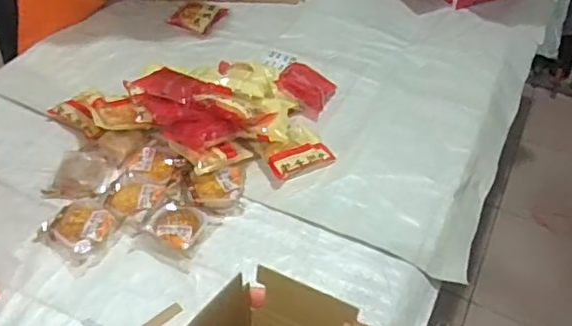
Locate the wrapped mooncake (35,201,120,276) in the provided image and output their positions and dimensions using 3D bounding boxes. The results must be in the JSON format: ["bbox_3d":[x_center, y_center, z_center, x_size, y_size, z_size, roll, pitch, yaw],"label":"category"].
[{"bbox_3d":[-0.326,0.109,0.933,0.107,0.033,0.101,28,49,22],"label":"wrapped mooncake"}]

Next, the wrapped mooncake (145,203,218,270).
[{"bbox_3d":[-0.174,0.102,0.952,0.099,0.031,0.094,25,47,19],"label":"wrapped mooncake"}]

